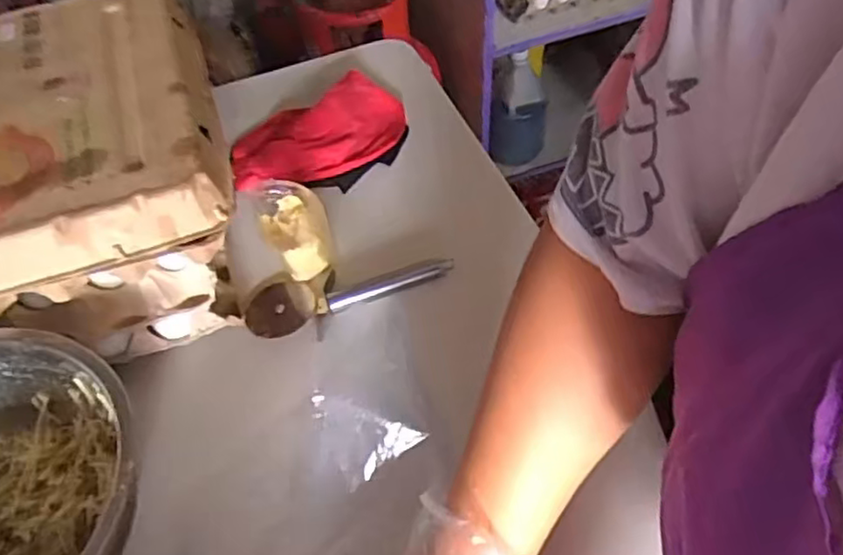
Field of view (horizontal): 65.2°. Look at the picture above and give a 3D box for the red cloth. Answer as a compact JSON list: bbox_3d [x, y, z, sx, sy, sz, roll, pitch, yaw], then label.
[{"bbox_3d":[-0.103,-0.145,0.673,0.185,0.028,0.120,-22,55,-14],"label":"red cloth"}]

